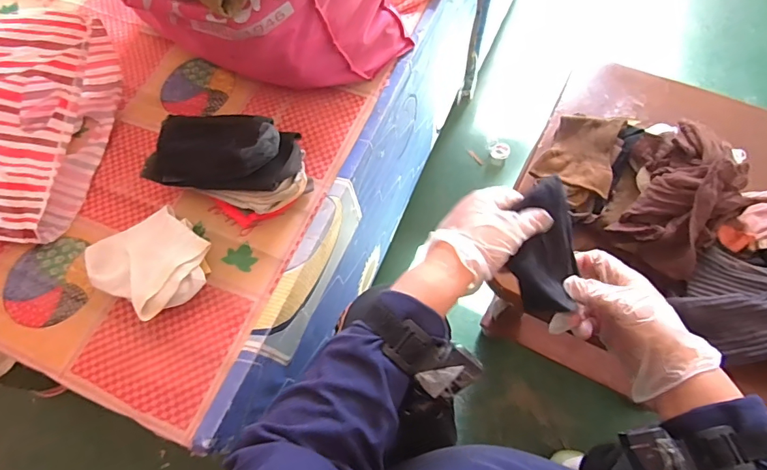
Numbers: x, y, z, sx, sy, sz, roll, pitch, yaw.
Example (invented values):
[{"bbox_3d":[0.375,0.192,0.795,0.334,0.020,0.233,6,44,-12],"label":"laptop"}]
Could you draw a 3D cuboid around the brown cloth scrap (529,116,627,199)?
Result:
[{"bbox_3d":[0.268,-0.114,0.606,0.097,0.028,0.108,18,67,11],"label":"brown cloth scrap"}]

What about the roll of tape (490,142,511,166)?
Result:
[{"bbox_3d":[0.306,-0.215,1.182,0.050,0.035,0.058,31,70,16],"label":"roll of tape"}]

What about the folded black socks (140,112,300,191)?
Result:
[{"bbox_3d":[-0.188,-0.100,0.511,0.175,0.054,0.091,8,65,7],"label":"folded black socks"}]

